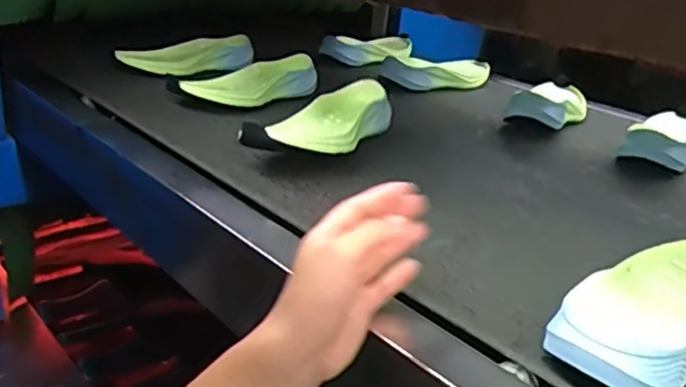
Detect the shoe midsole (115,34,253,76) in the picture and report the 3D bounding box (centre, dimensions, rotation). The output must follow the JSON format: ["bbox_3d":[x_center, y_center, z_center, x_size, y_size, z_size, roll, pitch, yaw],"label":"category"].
[{"bbox_3d":[-0.259,-0.231,1.056,0.223,0.044,0.085,-5,25,-22],"label":"shoe midsole"}]

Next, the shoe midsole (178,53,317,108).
[{"bbox_3d":[-0.134,-0.156,0.887,0.220,0.049,0.084,-16,30,-40],"label":"shoe midsole"}]

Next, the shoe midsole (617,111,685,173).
[{"bbox_3d":[0.443,-0.074,0.865,0.097,0.044,0.234,18,26,30],"label":"shoe midsole"}]

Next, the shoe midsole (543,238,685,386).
[{"bbox_3d":[0.232,0.079,0.455,0.218,0.043,0.089,-14,29,-38],"label":"shoe midsole"}]

